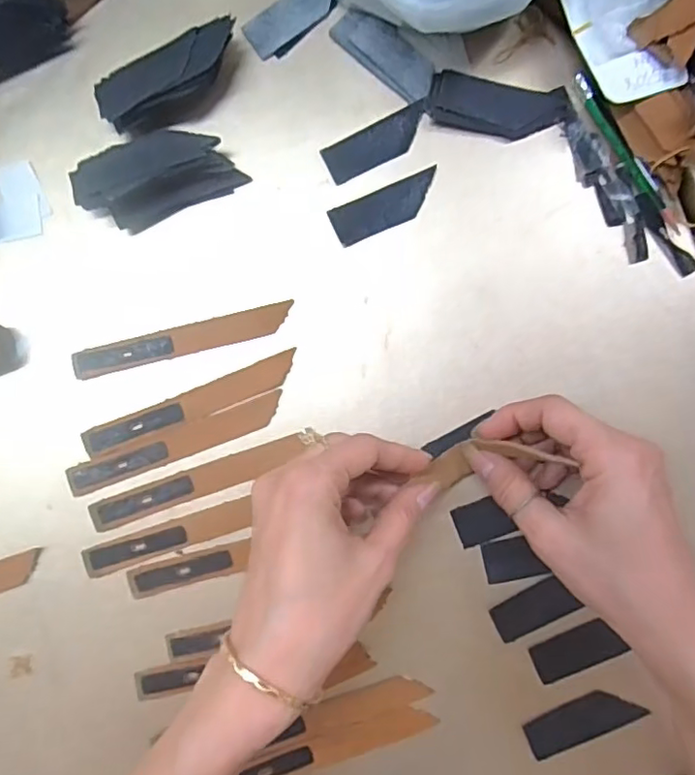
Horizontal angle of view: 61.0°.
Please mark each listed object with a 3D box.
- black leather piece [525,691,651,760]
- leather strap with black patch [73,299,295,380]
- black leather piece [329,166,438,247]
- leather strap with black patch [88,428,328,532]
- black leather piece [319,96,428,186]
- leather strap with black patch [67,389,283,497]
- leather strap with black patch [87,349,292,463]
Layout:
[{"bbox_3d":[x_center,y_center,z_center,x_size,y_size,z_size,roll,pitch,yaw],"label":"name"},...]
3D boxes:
[{"bbox_3d":[0.128,0.182,0.321,0.062,0.004,0.023,-24,88,-1],"label":"black leather piece"},{"bbox_3d":[-0.092,-0.026,0.329,0.122,0.004,0.016,-14,88,-1],"label":"leather strap with black patch"},{"bbox_3d":[0.023,-0.101,0.332,0.063,0.004,0.022,-23,88,-1],"label":"black leather piece"},{"bbox_3d":[-0.077,0.051,0.327,0.130,0.004,0.017,-19,88,-1],"label":"leather strap with black patch"},{"bbox_3d":[0.018,-0.138,0.333,0.062,0.004,0.023,-26,88,-1],"label":"black leather piece"},{"bbox_3d":[-0.095,0.031,0.327,0.123,0.004,0.017,-21,88,-1],"label":"leather strap with black patch"},{"bbox_3d":[-0.087,0.010,0.330,0.123,0.004,0.017,-22,88,-1],"label":"leather strap with black patch"}]

